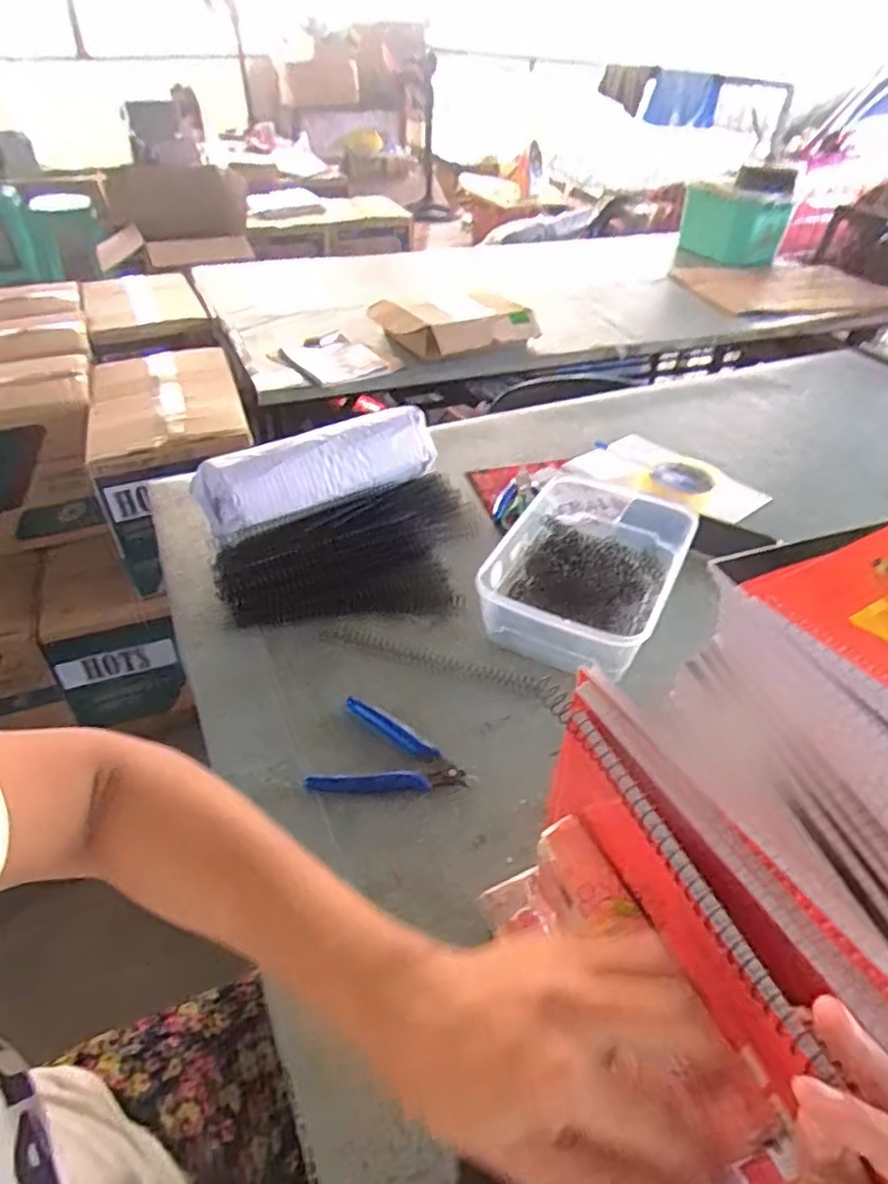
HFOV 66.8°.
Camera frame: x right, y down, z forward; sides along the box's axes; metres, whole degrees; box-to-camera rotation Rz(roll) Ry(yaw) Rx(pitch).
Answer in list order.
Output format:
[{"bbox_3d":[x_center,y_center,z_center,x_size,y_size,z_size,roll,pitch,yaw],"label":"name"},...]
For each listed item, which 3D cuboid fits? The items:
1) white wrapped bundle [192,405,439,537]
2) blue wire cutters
[{"bbox_3d":[-0.136,-0.133,0.754,0.266,0.074,0.089,-19,45,-21],"label":"white wrapped bundle"},{"bbox_3d":[-0.043,0.119,0.535,0.115,0.013,0.087,0,41,-1],"label":"blue wire cutters"}]

